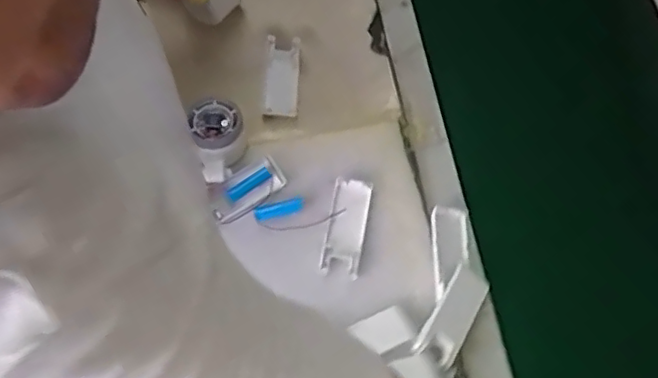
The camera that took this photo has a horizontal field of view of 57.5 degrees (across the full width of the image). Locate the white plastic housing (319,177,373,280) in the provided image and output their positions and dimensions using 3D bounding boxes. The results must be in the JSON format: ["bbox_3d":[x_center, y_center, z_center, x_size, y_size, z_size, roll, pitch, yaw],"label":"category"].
[{"bbox_3d":[0.018,0.038,0.613,0.039,0.008,0.103,11,72,1],"label":"white plastic housing"}]

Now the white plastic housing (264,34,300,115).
[{"bbox_3d":[-0.052,-0.127,0.677,0.035,0.015,0.100,1,72,-2],"label":"white plastic housing"}]

